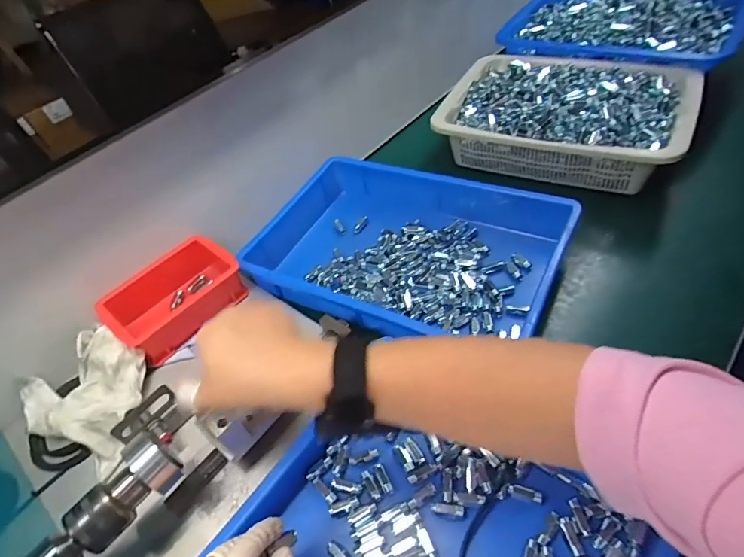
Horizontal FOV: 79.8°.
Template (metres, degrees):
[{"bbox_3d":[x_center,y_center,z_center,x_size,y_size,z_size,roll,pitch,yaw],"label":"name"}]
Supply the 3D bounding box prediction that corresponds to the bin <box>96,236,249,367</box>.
[{"bbox_3d":[-0.237,0.023,0.539,0.095,0.053,0.150,28,59,31],"label":"bin"}]

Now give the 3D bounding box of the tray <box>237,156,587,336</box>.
[{"bbox_3d":[0.047,-0.045,0.580,0.363,0.078,0.275,20,55,26],"label":"tray"}]

